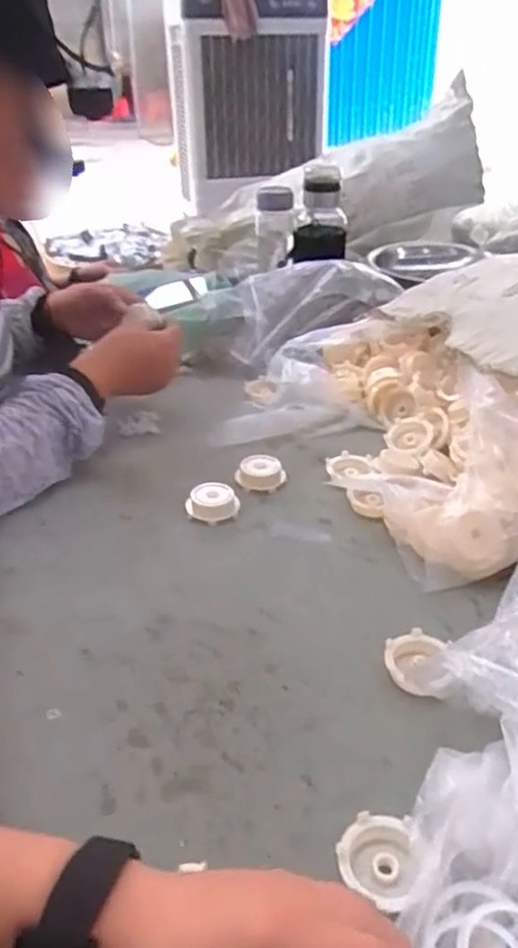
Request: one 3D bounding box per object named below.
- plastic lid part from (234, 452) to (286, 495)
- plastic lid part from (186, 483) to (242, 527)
[{"bbox_3d":[0.002,-0.001,0.791,0.054,0.020,0.050,1,32,4],"label":"plastic lid part"},{"bbox_3d":[-0.048,0.031,0.742,0.053,0.018,0.050,10,34,18],"label":"plastic lid part"}]

